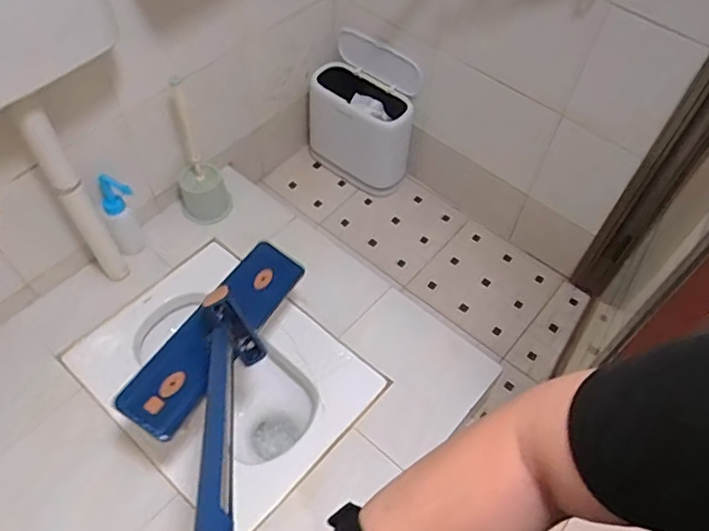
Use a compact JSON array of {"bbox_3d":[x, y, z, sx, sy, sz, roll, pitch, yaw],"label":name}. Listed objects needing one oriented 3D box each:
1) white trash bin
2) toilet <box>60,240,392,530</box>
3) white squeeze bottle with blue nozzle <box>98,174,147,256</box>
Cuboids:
[{"bbox_3d":[0.021,-0.410,1.588,0.301,0.369,0.143,29,59,17],"label":"white trash bin"},{"bbox_3d":[-0.268,0.246,1.240,0.537,0.173,0.402,36,61,21],"label":"toilet"},{"bbox_3d":[-0.504,-0.110,1.249,0.070,0.204,0.055,-26,60,-19],"label":"white squeeze bottle with blue nozzle"}]

